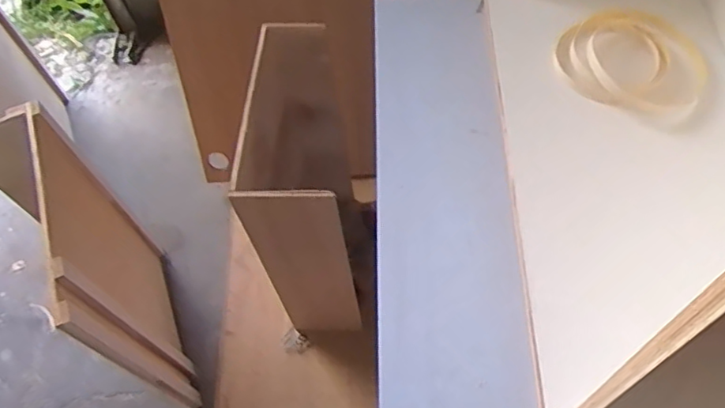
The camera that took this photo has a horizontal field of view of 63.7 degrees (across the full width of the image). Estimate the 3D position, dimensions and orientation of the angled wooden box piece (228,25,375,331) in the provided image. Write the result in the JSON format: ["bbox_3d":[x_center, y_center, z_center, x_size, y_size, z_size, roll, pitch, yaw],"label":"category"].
[{"bbox_3d":[-0.121,-0.010,1.398,0.193,0.678,0.482,-3,59,3],"label":"angled wooden box piece"}]

